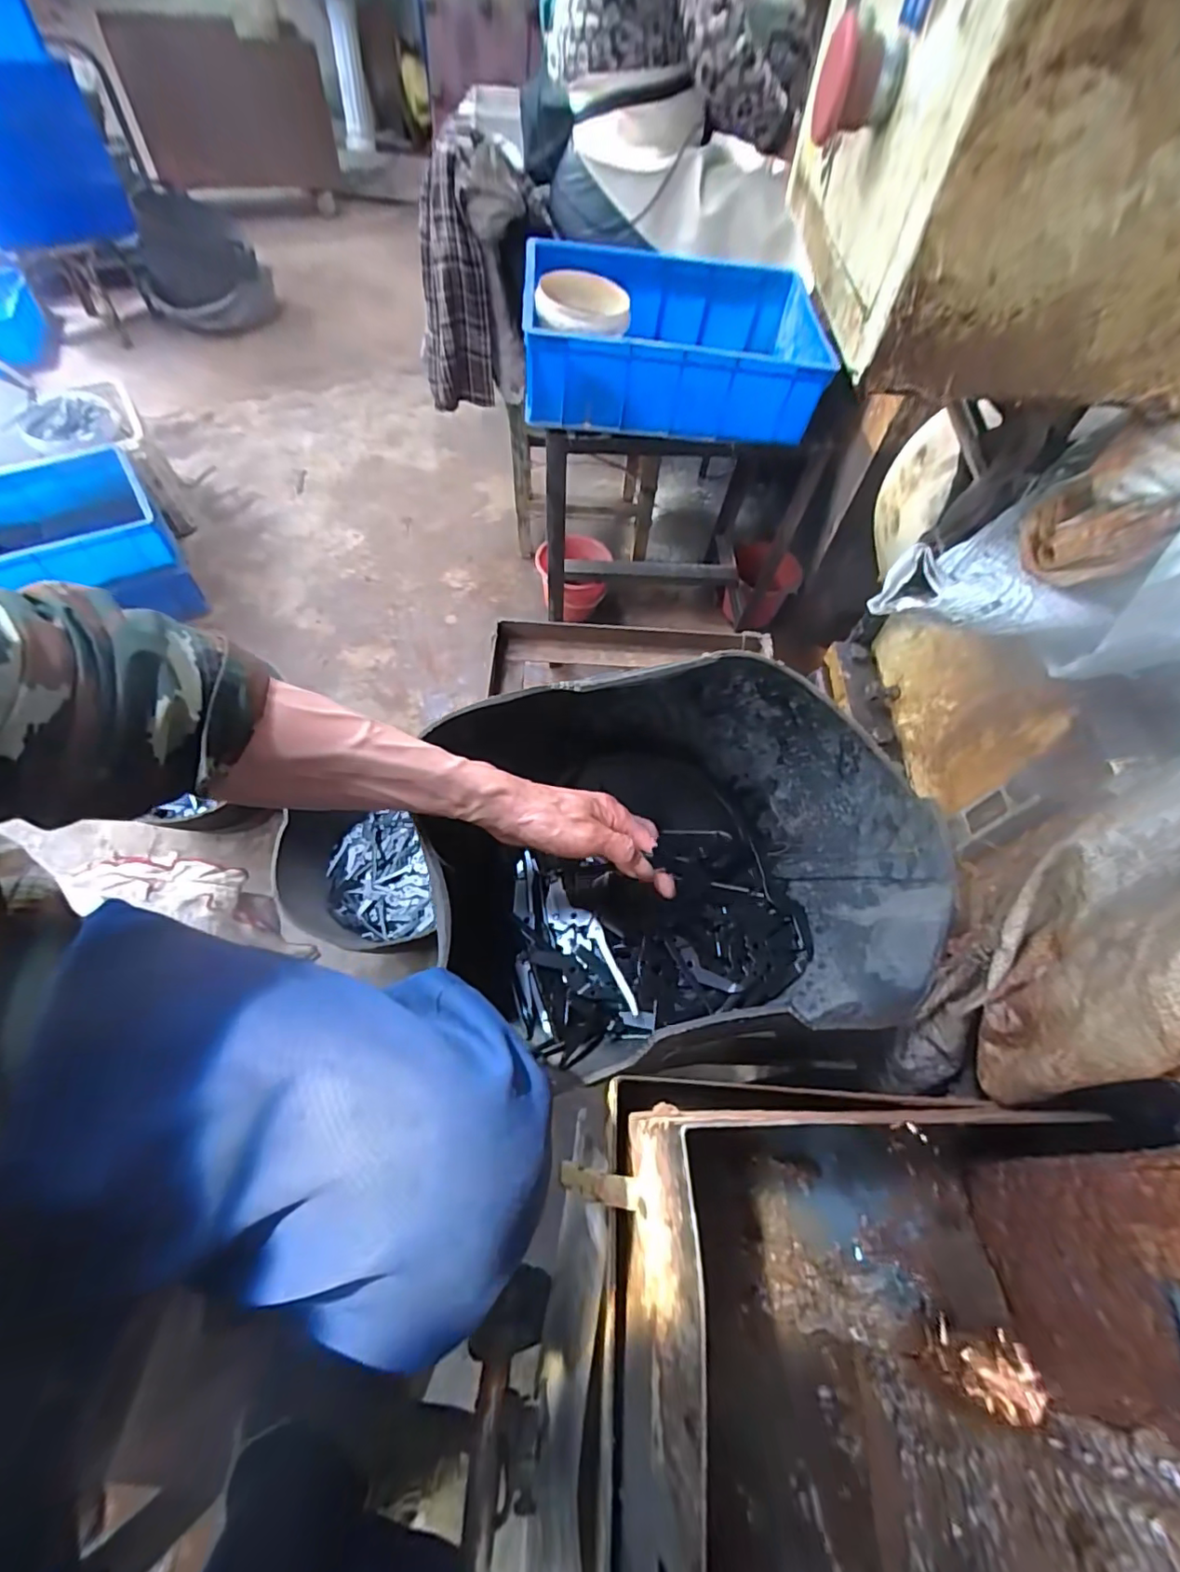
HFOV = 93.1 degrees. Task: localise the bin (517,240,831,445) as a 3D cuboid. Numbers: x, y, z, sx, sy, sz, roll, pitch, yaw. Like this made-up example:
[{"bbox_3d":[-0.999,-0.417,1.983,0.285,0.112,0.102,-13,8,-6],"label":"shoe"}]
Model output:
[{"bbox_3d":[0.143,-0.790,1.005,0.503,0.150,0.368,5,60,-1],"label":"bin"}]

